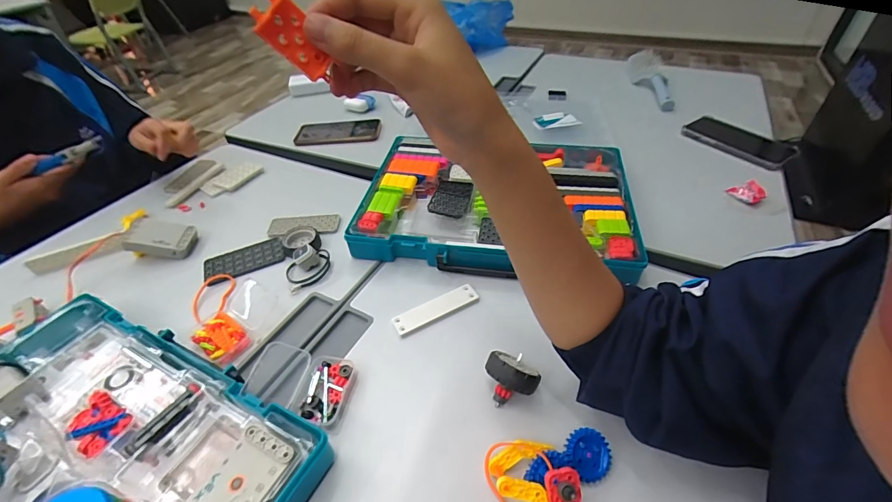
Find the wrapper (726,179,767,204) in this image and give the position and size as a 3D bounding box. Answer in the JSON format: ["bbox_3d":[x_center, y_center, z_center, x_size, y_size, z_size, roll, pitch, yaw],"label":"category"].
[{"bbox_3d":[0.429,-0.087,0.563,0.044,0.017,0.040,29,52,31],"label":"wrapper"}]

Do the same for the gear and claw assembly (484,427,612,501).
[{"bbox_3d":[0.087,0.175,0.308,0.101,0.037,0.066,-10,43,-6],"label":"gear and claw assembly"}]

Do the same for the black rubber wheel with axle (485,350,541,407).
[{"bbox_3d":[0.060,0.114,0.365,0.041,0.046,0.045,-2,43,2],"label":"black rubber wheel with axle"}]

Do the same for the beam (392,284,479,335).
[{"bbox_3d":[-0.011,0.065,0.448,0.098,0.008,0.026,-23,46,-19],"label":"beam"}]

